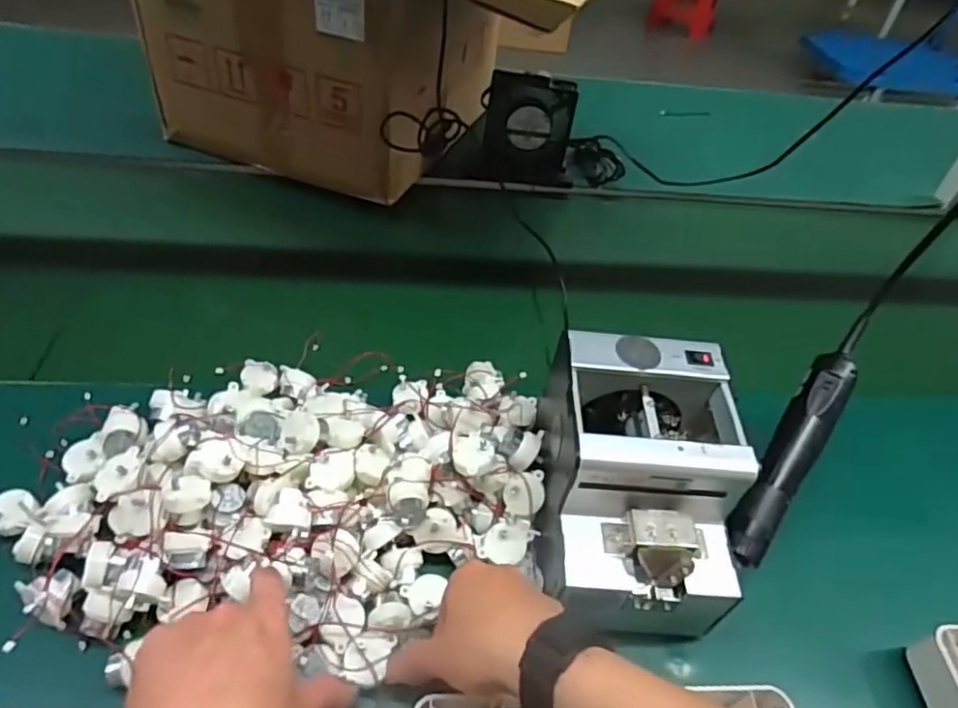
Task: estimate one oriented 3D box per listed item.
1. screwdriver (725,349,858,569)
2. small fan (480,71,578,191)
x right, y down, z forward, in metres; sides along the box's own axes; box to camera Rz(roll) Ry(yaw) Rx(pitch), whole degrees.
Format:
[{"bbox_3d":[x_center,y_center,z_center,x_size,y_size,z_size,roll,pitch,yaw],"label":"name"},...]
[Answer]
[{"bbox_3d":[0.259,0.083,0.531,0.037,0.028,0.194,29,76,20],"label":"screwdriver"},{"bbox_3d":[0.071,-0.316,0.910,0.132,0.135,0.044,9,45,1],"label":"small fan"}]

